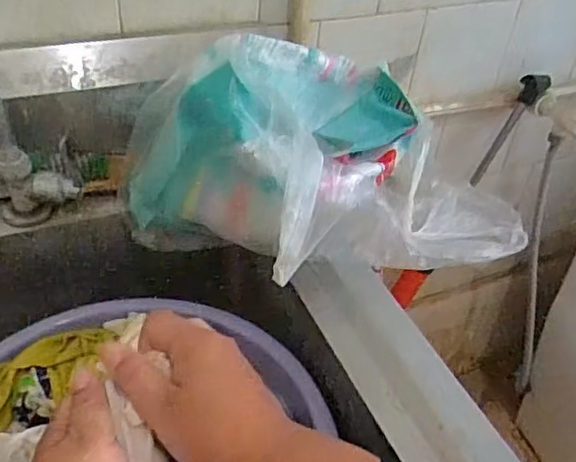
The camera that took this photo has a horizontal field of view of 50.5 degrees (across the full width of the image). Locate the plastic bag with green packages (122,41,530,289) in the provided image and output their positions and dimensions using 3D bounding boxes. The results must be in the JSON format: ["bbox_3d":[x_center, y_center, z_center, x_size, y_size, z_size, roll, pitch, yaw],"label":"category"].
[{"bbox_3d":[0.040,-0.063,0.539,0.353,0.177,0.161,-6,42,-13],"label":"plastic bag with green packages"}]

